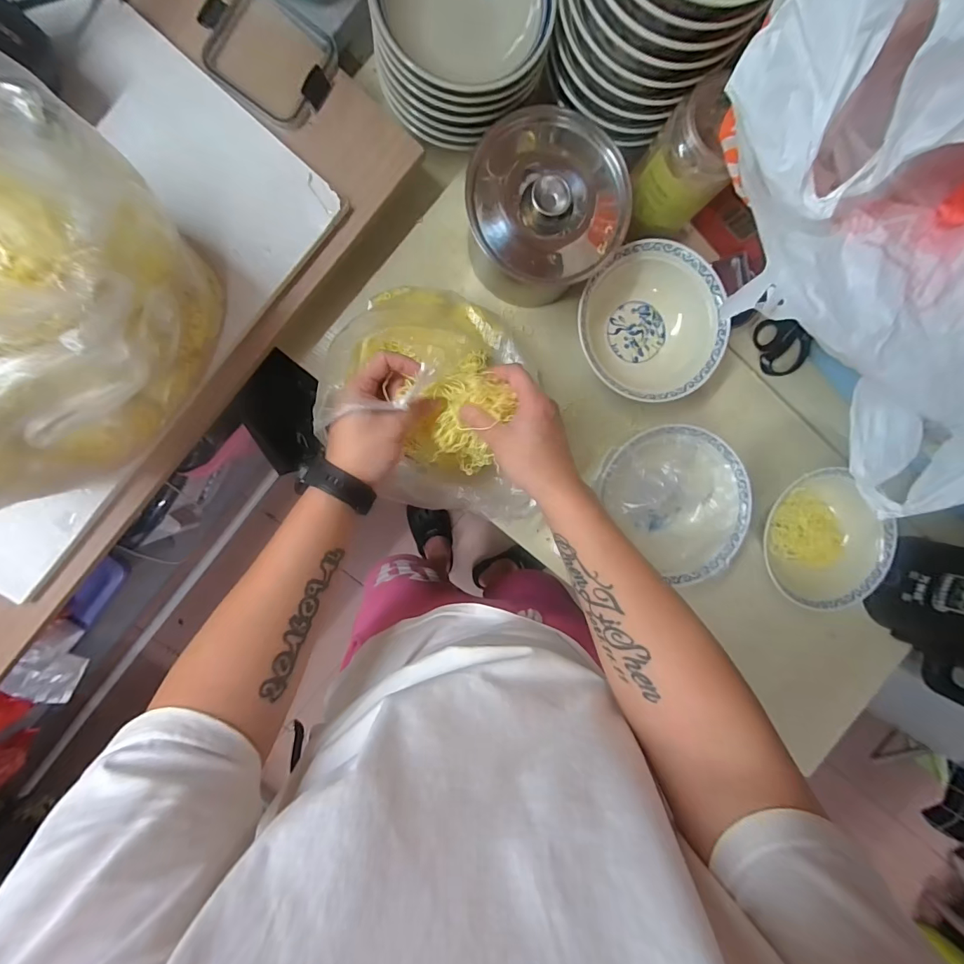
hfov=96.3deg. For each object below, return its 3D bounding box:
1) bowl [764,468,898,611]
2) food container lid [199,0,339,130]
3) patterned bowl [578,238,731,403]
[{"bbox_3d":[0.469,0.072,0.587,0.150,0.063,0.175,0,95,-6],"label":"bowl"},{"bbox_3d":[-0.224,-0.448,0.447,0.136,0.009,0.114,28,91,-8],"label":"food container lid"},{"bbox_3d":[0.203,-0.194,0.548,0.174,0.072,0.181,-1,95,-6],"label":"patterned bowl"}]

